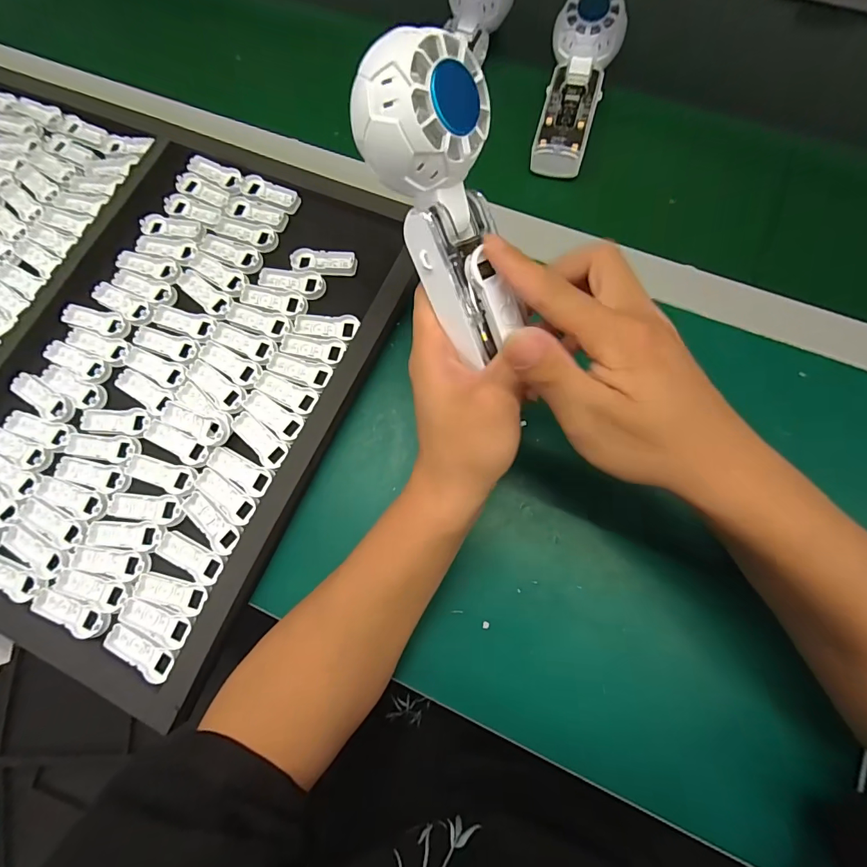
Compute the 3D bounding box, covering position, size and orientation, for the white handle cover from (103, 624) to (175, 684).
[{"bbox_3d":[-0.204,0.152,0.300,0.053,0.010,0.020,29,79,8],"label":"white handle cover"}]

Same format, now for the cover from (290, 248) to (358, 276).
[{"bbox_3d":[-0.095,-0.148,0.374,0.056,0.007,0.023,6,77,3],"label":"cover"}]

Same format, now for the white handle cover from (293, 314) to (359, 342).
[{"bbox_3d":[-0.088,-0.089,0.351,0.054,0.011,0.021,10,77,4],"label":"white handle cover"}]

